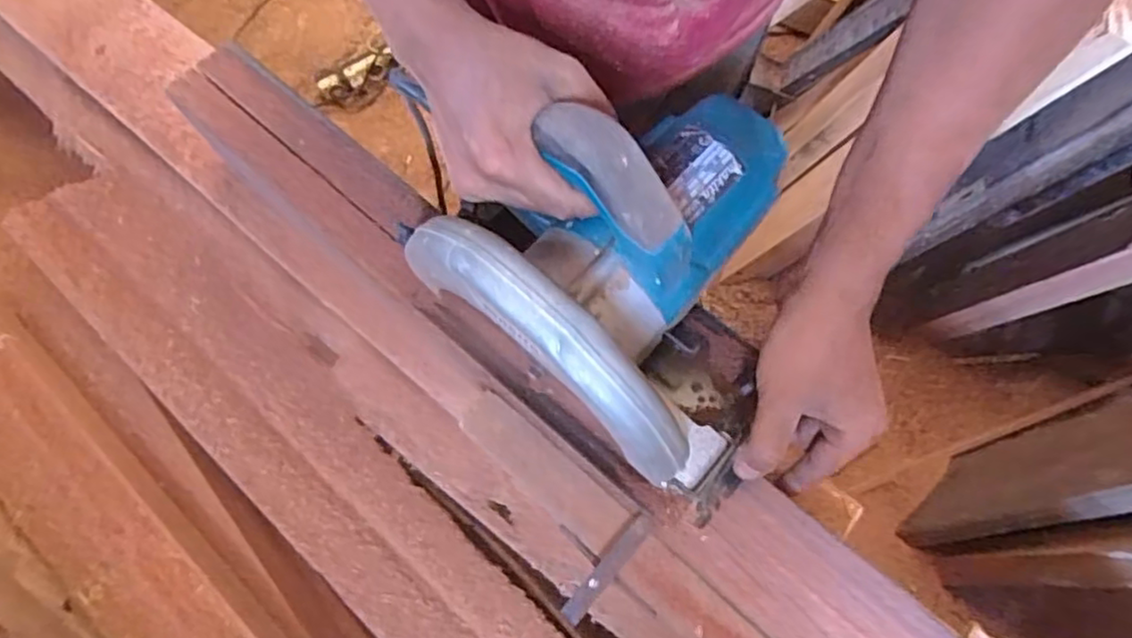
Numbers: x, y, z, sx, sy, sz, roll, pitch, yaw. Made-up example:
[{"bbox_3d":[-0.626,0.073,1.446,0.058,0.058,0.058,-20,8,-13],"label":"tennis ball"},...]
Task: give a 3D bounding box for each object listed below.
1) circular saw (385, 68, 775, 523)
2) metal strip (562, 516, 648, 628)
[{"bbox_3d":[0.052,-0.044,0.392,0.201,0.175,0.213,30,70,15],"label":"circular saw"},{"bbox_3d":[0.025,0.151,0.403,0.013,0.010,0.075,37,72,17],"label":"metal strip"}]

